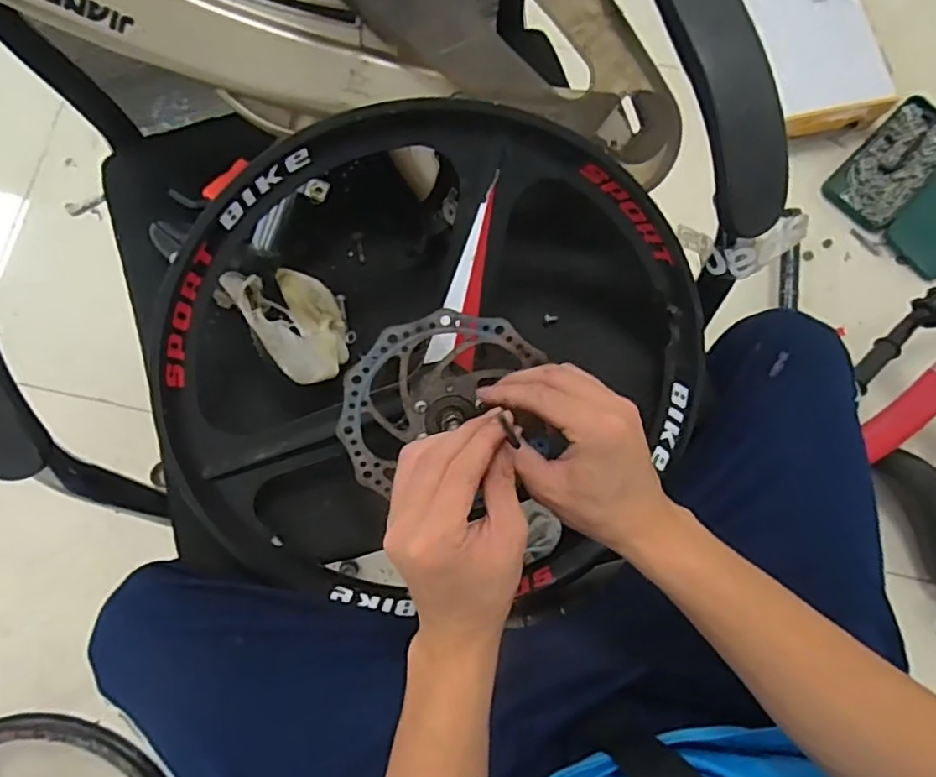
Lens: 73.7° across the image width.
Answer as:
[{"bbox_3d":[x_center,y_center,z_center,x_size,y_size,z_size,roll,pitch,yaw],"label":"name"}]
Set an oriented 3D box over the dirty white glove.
[{"bbox_3d":[-0.140,-0.059,0.513,0.072,0.099,0.114,-41,81,-8],"label":"dirty white glove"}]

